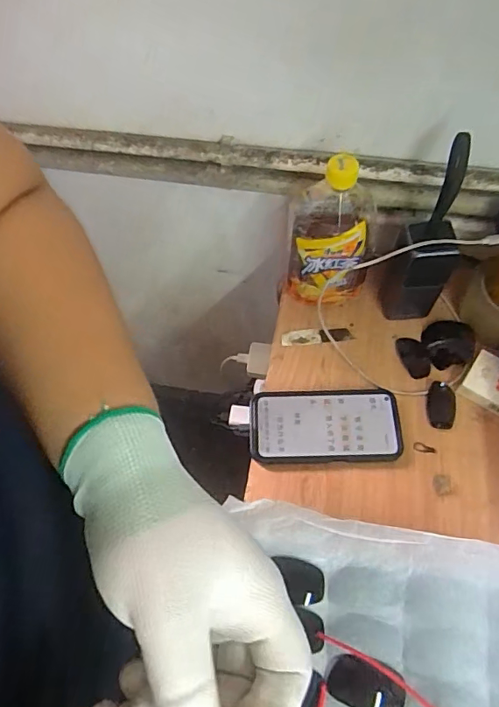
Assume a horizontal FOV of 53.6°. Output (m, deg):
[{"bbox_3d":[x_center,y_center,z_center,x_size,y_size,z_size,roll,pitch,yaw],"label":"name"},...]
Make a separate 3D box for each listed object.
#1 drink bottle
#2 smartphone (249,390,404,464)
[{"bbox_3d":[0.093,-0.136,0.554,0.093,0.200,0.099,14,64,10],"label":"drink bottle"},{"bbox_3d":[0.084,0.081,0.549,0.163,0.018,0.079,-2,63,2],"label":"smartphone"}]

